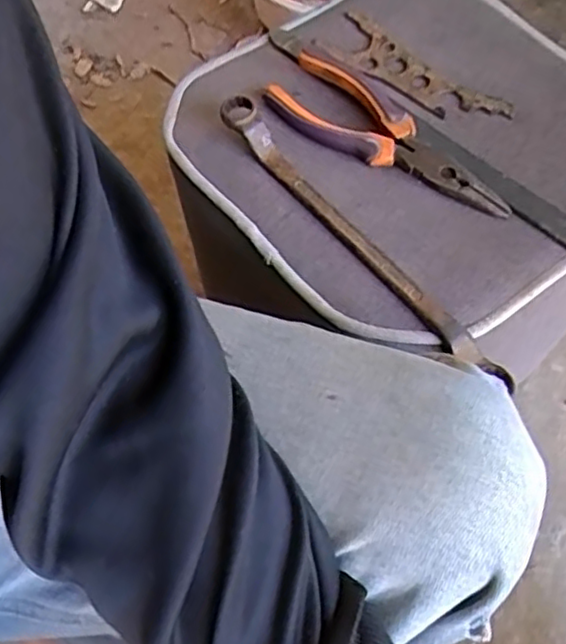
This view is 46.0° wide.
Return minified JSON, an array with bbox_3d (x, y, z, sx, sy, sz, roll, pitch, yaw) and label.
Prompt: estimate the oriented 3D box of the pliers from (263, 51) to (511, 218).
[{"bbox_3d":[0.069,-0.125,0.449,0.178,0.027,0.051,36,69,20],"label":"pliers"}]

